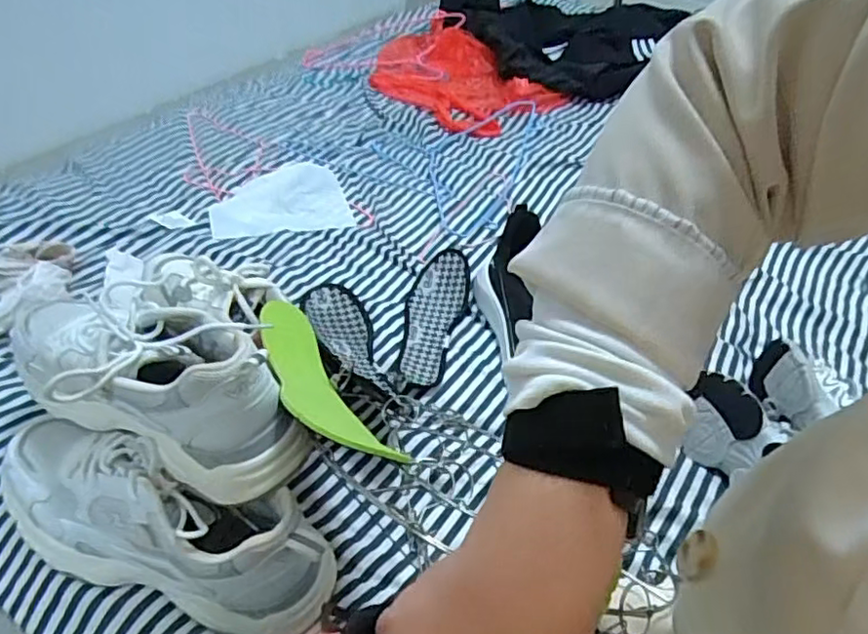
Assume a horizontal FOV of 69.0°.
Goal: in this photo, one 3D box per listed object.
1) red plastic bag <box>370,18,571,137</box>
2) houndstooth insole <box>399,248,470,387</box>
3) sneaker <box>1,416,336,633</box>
[{"bbox_3d":[0.043,-0.450,1.207,0.364,0.094,0.236,28,47,20],"label":"red plastic bag"},{"bbox_3d":[0.001,-0.002,0.760,0.073,0.025,0.223,10,43,2],"label":"houndstooth insole"},{"bbox_3d":[-0.216,0.158,0.490,0.285,0.111,0.086,17,44,9],"label":"sneaker"}]

